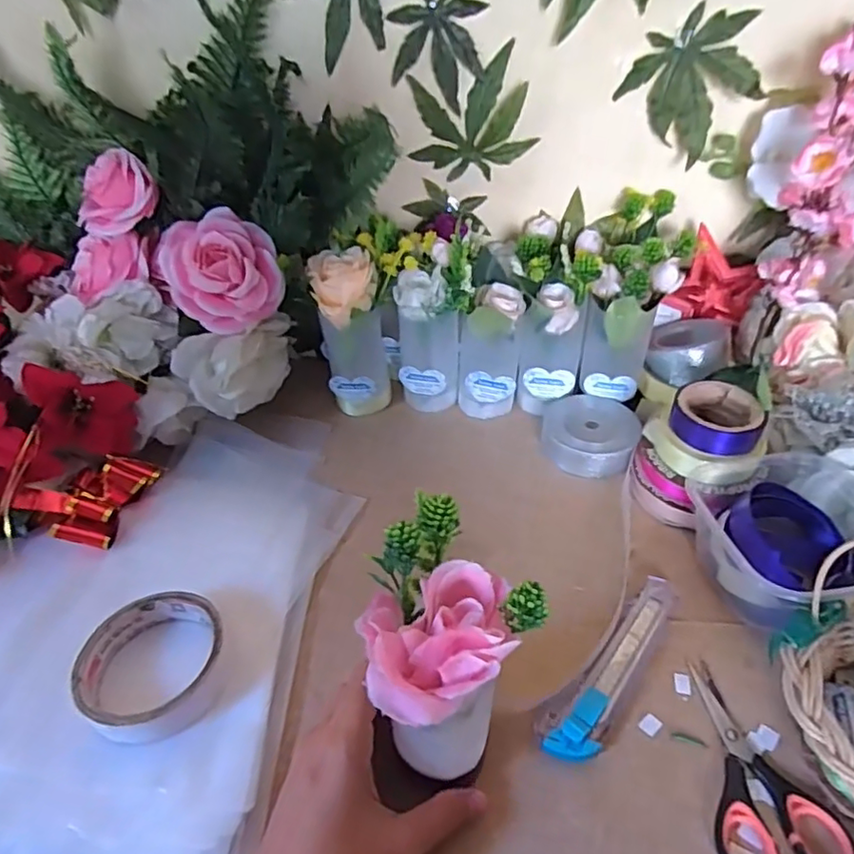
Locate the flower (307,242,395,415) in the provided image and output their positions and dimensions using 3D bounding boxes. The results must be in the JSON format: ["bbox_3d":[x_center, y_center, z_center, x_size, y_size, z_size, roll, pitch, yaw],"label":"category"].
[{"bbox_3d":[-0.066,-0.079,0.539,0.059,0.154,0.049,-4,41,-4],"label":"flower"}]

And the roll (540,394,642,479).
[{"bbox_3d":[0.142,0.007,0.524,0.079,0.037,0.075,0,40,0],"label":"roll"}]

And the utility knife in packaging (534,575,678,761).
[{"bbox_3d":[0.117,0.144,0.373,0.034,0.009,0.144,28,48,29],"label":"utility knife in packaging"}]

